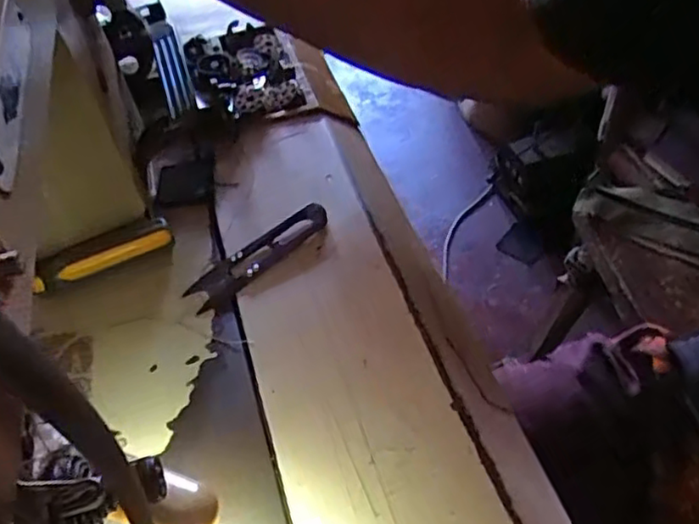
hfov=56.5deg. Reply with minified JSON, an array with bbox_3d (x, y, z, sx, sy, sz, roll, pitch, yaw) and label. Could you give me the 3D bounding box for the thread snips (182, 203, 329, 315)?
[{"bbox_3d":[-0.055,-0.006,0.395,0.100,0.007,0.026,-38,55,-27],"label":"thread snips"}]

